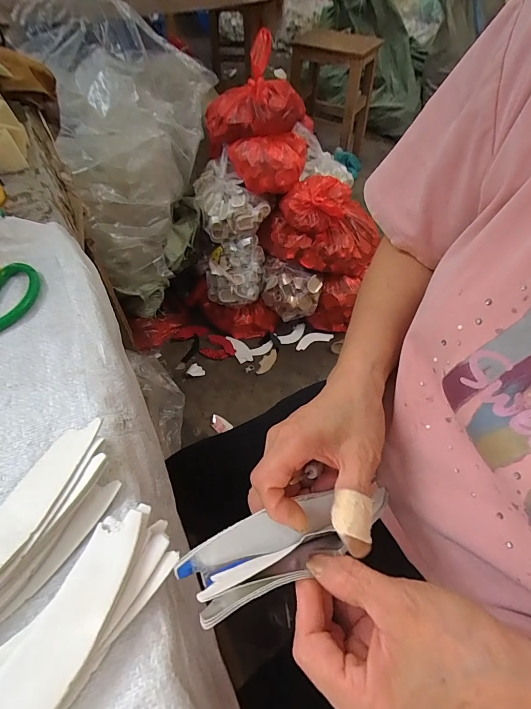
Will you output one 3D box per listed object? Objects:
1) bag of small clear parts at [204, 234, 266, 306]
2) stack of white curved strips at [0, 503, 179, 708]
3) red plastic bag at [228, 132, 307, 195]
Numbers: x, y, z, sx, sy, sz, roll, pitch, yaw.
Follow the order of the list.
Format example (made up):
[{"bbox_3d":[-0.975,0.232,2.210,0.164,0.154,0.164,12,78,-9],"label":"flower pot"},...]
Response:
[{"bbox_3d":[-0.093,-0.257,1.100,0.172,0.141,0.154,-1,55,-2],"label":"bag of small clear parts"},{"bbox_3d":[-0.121,0.164,0.199,0.055,0.028,0.161,37,62,21],"label":"stack of white curved strips"},{"bbox_3d":[0.022,-0.545,1.014,0.221,0.107,0.136,-15,57,-12],"label":"red plastic bag"}]

